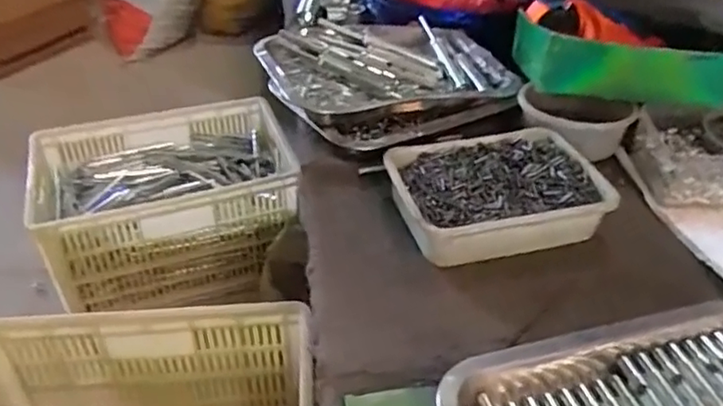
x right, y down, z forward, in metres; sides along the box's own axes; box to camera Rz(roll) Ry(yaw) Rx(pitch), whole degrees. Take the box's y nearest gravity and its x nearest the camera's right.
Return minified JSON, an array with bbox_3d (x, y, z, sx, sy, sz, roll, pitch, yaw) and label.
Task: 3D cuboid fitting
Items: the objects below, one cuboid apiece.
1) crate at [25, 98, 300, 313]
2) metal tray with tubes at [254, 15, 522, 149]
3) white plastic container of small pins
[{"bbox_3d":[-0.377,-0.014,1.245,0.450,0.270,0.316,-12,40,-16],"label":"crate"},{"bbox_3d":[0.032,-0.136,0.695,0.265,0.068,0.206,-21,44,-26],"label":"metal tray with tubes"},{"bbox_3d":[0.118,-0.009,0.549,0.184,0.040,0.124,-8,39,-12],"label":"white plastic container of small pins"}]

